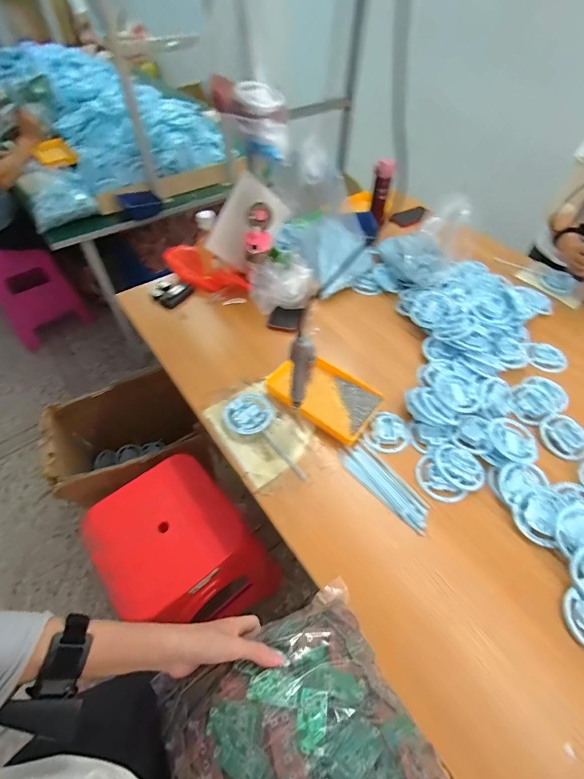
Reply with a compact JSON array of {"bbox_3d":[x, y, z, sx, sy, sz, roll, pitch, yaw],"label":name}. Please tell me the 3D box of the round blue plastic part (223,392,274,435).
[{"bbox_3d":[-0.092,0.052,0.799,0.102,0.020,0.112,1,53,-1],"label":"round blue plastic part"}]

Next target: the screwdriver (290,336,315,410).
[{"bbox_3d":[0.018,-0.025,0.690,0.041,0.183,0.031,3,53,1],"label":"screwdriver"}]

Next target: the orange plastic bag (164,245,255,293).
[{"bbox_3d":[-0.240,-0.347,1.037,0.255,0.084,0.076,15,54,9],"label":"orange plastic bag"}]

